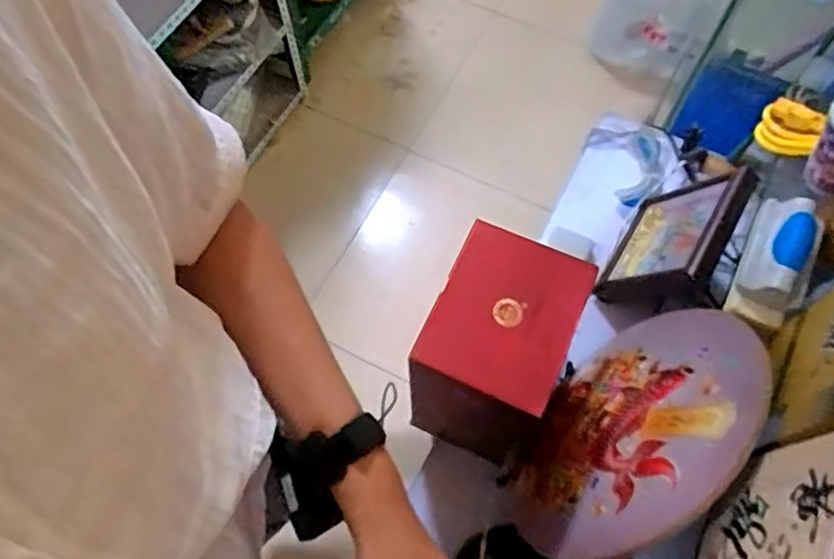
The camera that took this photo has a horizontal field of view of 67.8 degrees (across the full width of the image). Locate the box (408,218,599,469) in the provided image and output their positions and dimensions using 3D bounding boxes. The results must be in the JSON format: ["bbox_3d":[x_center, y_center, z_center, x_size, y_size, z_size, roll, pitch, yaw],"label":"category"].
[{"bbox_3d":[0.078,0.083,0.662,0.127,0.268,0.149,25,68,12],"label":"box"}]

